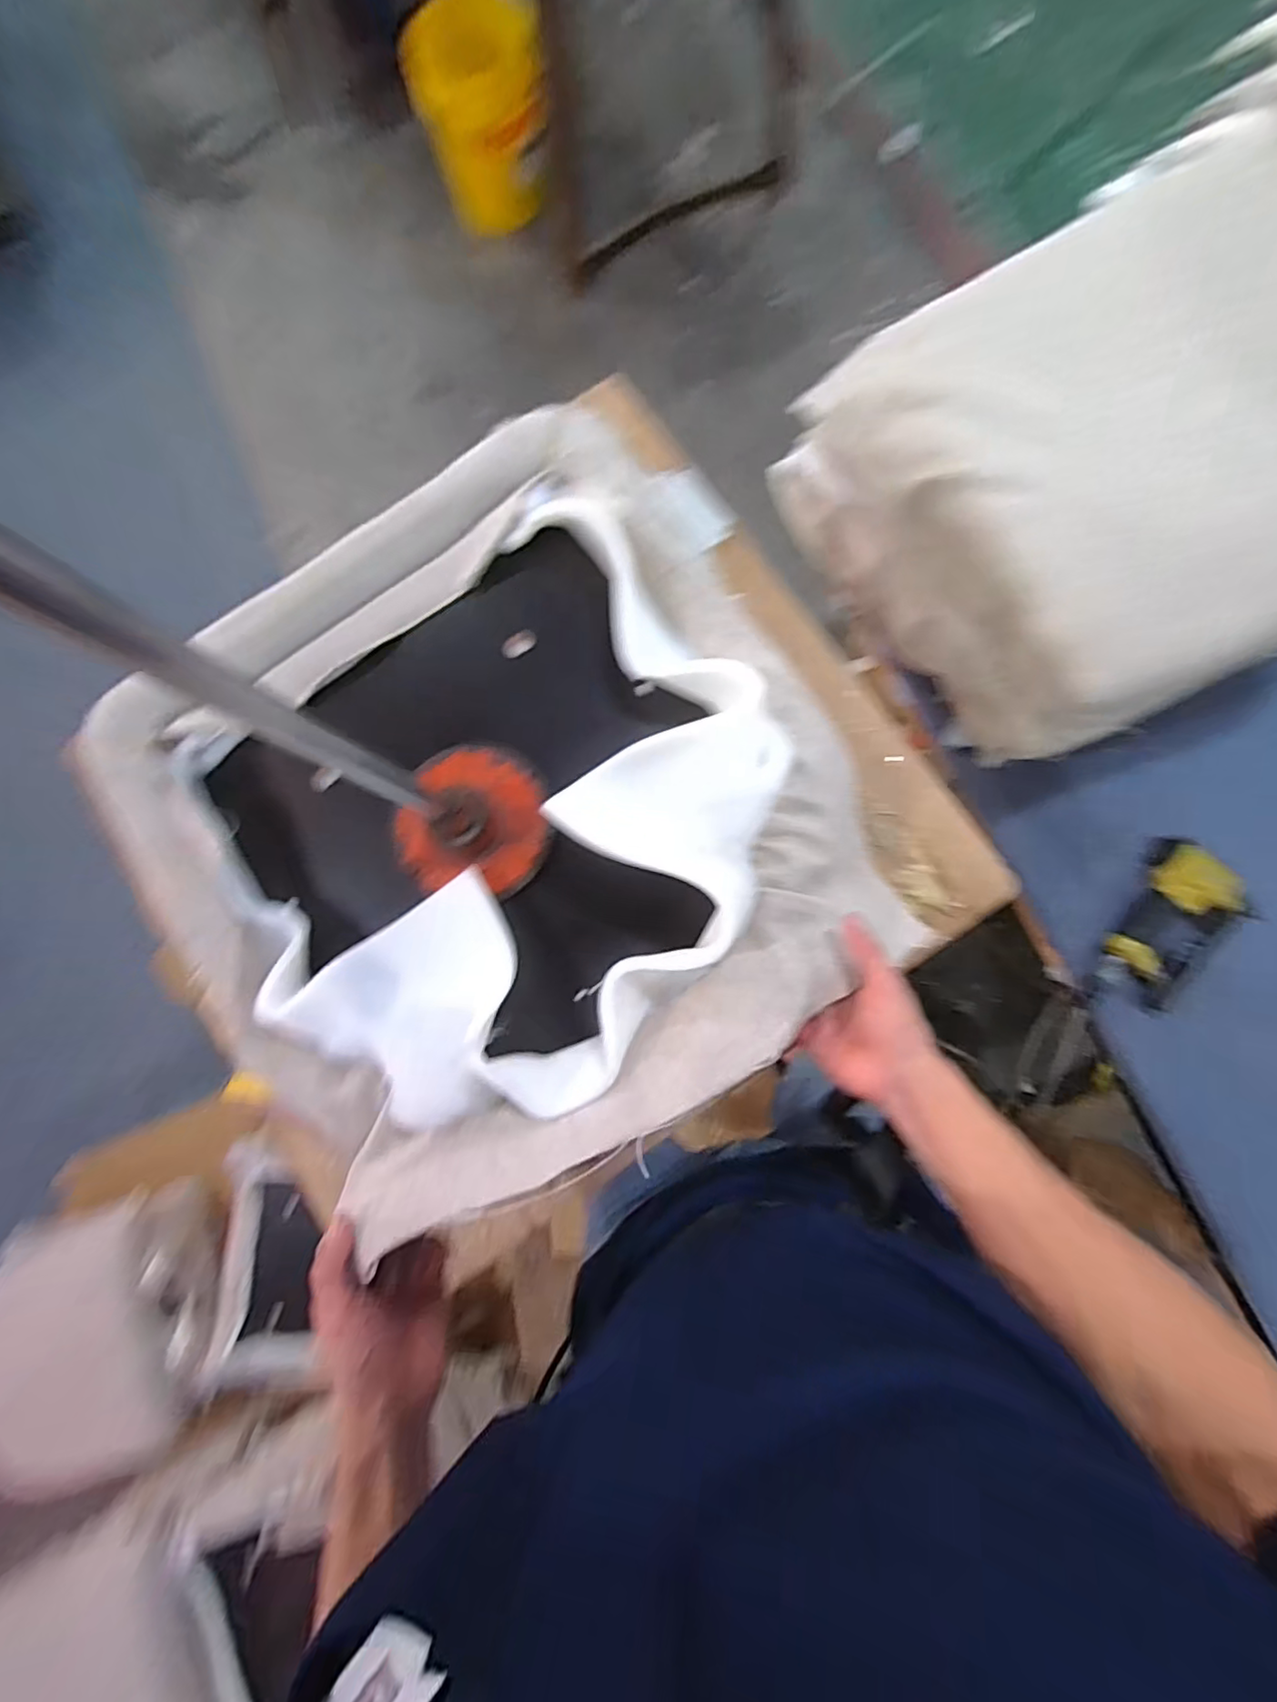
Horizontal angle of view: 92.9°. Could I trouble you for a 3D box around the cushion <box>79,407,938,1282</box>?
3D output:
[{"bbox_3d":[-0.136,-0.044,0.515,0.553,0.112,0.582,-35,81,-1],"label":"cushion"}]

